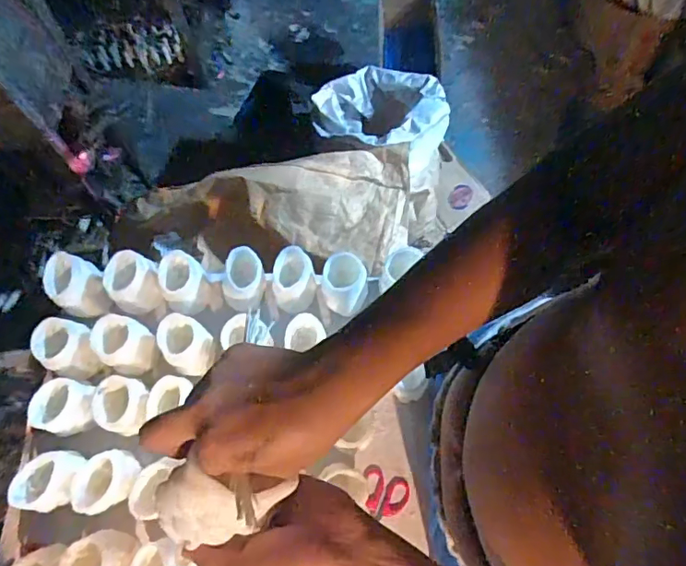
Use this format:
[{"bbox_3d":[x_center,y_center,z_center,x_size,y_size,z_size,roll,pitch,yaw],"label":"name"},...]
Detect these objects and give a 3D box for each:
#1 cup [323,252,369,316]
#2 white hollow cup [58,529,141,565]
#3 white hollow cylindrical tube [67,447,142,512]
[{"bbox_3d":[0.004,0.001,0.778,0.065,0.078,0.074,3,68,2],"label":"cup"},{"bbox_3d":[-0.312,0.360,0.658,0.068,0.071,0.078,21,70,9],"label":"white hollow cup"},{"bbox_3d":[-0.319,0.267,0.690,0.082,0.060,0.076,0,70,-28],"label":"white hollow cylindrical tube"}]

